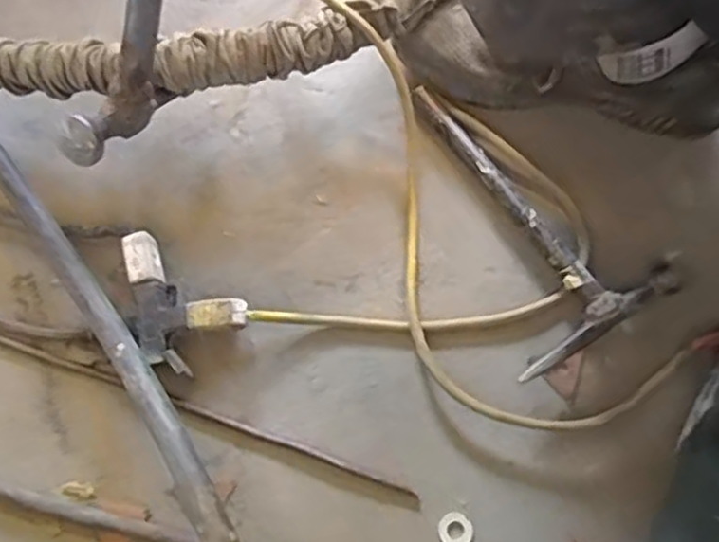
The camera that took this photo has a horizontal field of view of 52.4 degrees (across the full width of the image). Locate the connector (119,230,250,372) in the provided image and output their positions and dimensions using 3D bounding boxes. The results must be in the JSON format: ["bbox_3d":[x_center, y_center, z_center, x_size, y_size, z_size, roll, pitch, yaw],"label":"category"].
[{"bbox_3d":[-0.138,0.026,0.526,0.107,0.035,0.072,33,74,13],"label":"connector"}]

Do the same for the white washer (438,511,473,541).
[{"bbox_3d":[0.065,0.177,0.496,0.023,0.004,0.024,-1,69,2],"label":"white washer"}]

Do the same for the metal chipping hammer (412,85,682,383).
[{"bbox_3d":[0.117,-0.050,0.558,0.129,0.023,0.233,-30,71,-9],"label":"metal chipping hammer"}]

